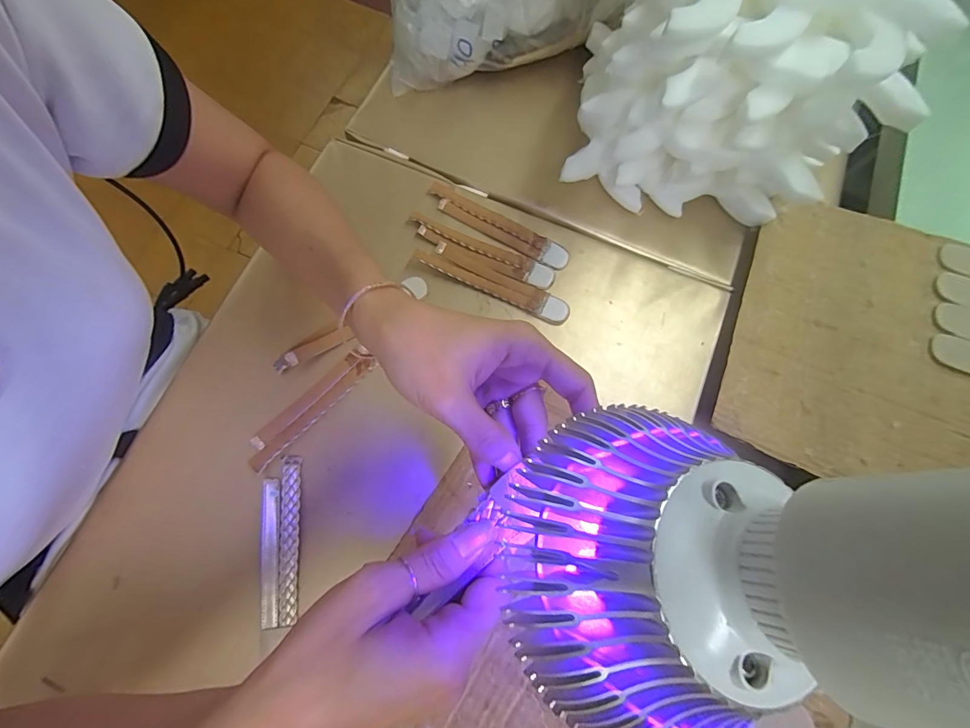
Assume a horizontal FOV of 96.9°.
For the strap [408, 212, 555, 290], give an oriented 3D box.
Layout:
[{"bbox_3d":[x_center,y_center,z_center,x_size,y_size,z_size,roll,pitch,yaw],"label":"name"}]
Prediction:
[{"bbox_3d":[-0.004,-0.110,0.418,0.148,0.008,0.024,22,74,2],"label":"strap"}]

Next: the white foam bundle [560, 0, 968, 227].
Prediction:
[{"bbox_3d":[0.215,-0.266,0.388,0.236,0.180,0.191,10,74,-1],"label":"white foam bundle"}]

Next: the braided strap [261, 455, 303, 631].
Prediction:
[{"bbox_3d":[-0.159,0.136,0.336,0.027,0.009,0.122,-4,75,-5],"label":"braided strap"}]

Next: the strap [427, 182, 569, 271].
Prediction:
[{"bbox_3d":[0.011,-0.138,0.428,0.154,0.008,0.027,27,74,4],"label":"strap"}]

